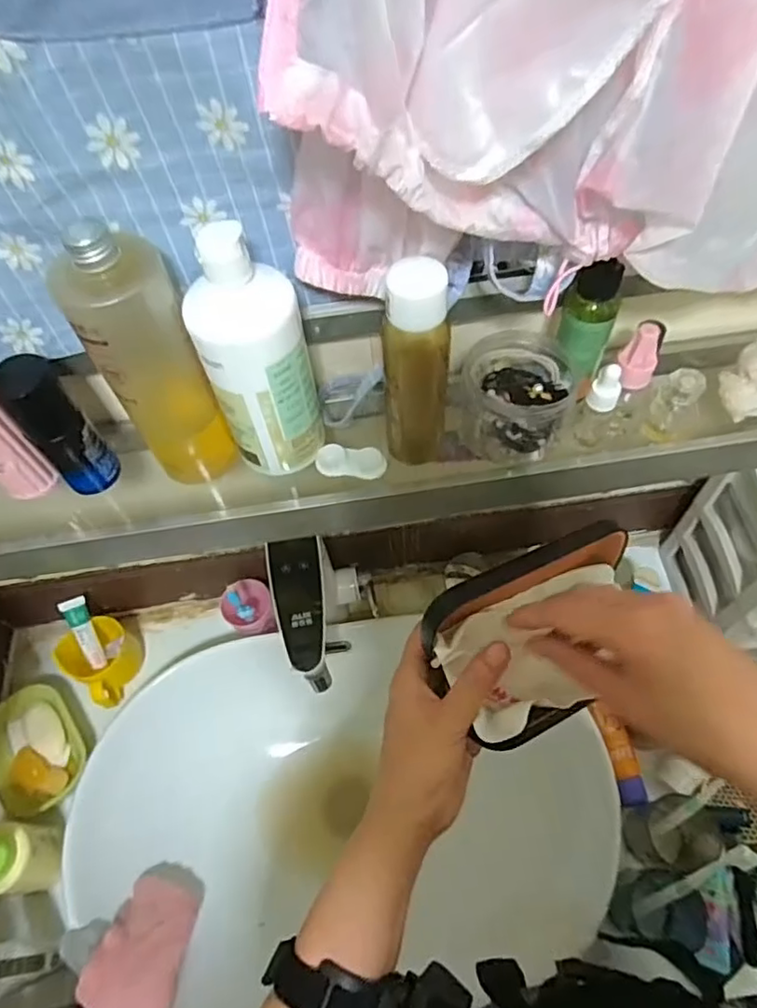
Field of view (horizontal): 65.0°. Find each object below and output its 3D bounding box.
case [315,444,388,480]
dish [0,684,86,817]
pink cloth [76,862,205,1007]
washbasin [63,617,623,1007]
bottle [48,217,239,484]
[{"bbox_3d":[-0.021,-0.032,0.463,0.054,0.009,0.025,6,59,7],"label":"case"},{"bbox_3d":[-0.412,0.290,0.705,0.094,0.038,0.137,-26,61,-12],"label":"dish"},{"bbox_3d":[-0.235,0.485,0.588,0.080,0.098,0.212,-3,59,2],"label":"pink cloth"},{"bbox_3d":[-0.043,0.337,0.703,0.560,0.145,0.376,-12,59,-4],"label":"washbasin"},{"bbox_3d":[-0.150,-0.094,0.404,0.059,0.194,0.055,-21,60,-9],"label":"bottle"}]

